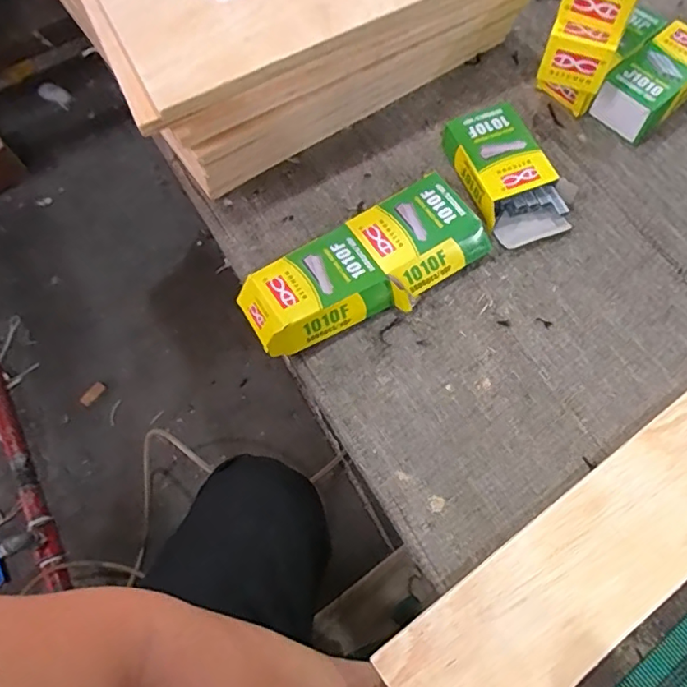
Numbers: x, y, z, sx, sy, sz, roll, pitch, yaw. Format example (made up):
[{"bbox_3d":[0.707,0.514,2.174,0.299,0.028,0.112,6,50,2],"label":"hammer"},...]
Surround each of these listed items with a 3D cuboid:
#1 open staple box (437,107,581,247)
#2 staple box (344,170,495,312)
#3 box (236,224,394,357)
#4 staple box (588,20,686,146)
[{"bbox_3d":[0.169,-0.175,0.563,0.093,0.037,0.156,-27,68,-8],"label":"open staple box"},{"bbox_3d":[0.075,-0.104,0.540,0.116,0.031,0.104,-32,69,-10],"label":"staple box"},{"bbox_3d":[-0.030,-0.047,0.516,0.128,0.040,0.087,-31,69,-10],"label":"box"},{"bbox_3d":[0.336,-0.280,0.589,0.126,0.053,0.064,-39,70,-13],"label":"staple box"}]

